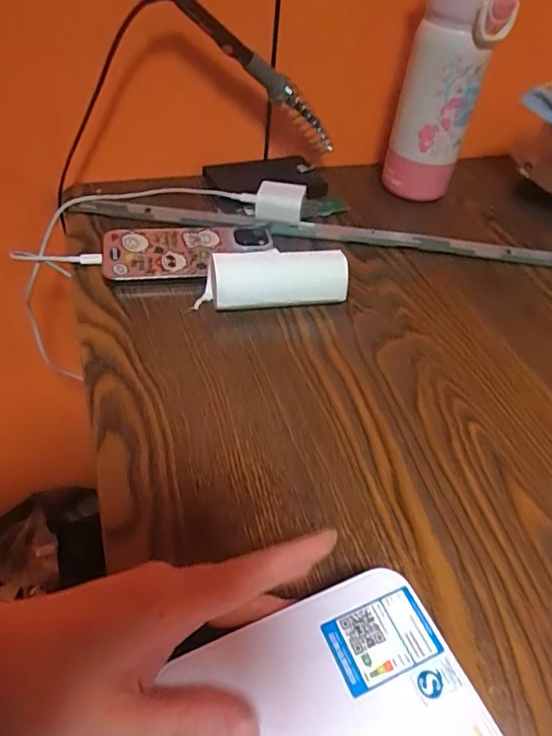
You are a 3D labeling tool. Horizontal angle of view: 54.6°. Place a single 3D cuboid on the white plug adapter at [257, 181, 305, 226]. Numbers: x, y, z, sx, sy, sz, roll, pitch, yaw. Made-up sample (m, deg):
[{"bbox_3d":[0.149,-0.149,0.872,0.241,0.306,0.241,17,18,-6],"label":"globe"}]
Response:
[{"bbox_3d":[0.003,-0.153,0.499,0.043,0.033,0.025,5,46,-3],"label":"white plug adapter"}]

